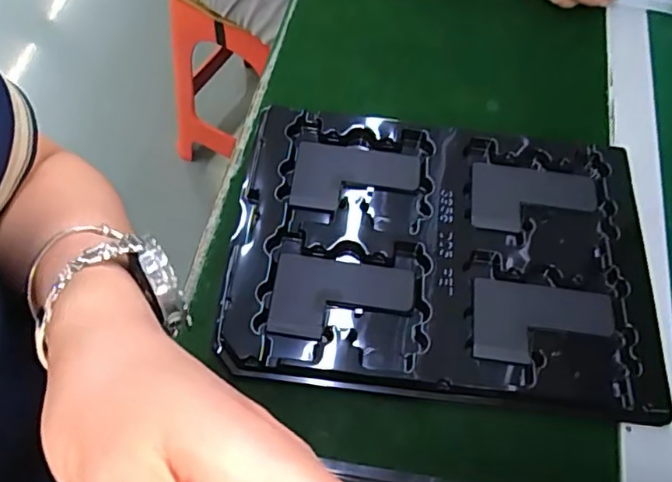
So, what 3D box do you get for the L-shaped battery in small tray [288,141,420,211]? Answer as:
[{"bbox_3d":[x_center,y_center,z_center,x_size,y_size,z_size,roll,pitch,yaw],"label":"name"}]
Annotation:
[{"bbox_3d":[0.015,-0.048,0.433,0.094,0.007,0.060,7,62,1],"label":"L-shaped battery in small tray"}]

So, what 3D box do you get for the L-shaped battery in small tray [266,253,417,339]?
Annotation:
[{"bbox_3d":[0.004,0.040,0.383,0.095,0.004,0.057,8,62,1],"label":"L-shaped battery in small tray"}]

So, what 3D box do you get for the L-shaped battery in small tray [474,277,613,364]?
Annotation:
[{"bbox_3d":[0.140,0.057,0.383,0.094,0.004,0.057,8,62,1],"label":"L-shaped battery in small tray"}]

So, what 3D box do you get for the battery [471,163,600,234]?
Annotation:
[{"bbox_3d":[0.152,-0.030,0.432,0.096,0.005,0.059,9,62,1],"label":"battery"}]

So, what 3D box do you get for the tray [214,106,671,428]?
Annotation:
[{"bbox_3d":[0.074,0.006,0.403,0.290,0.020,0.207,7,62,0],"label":"tray"}]

